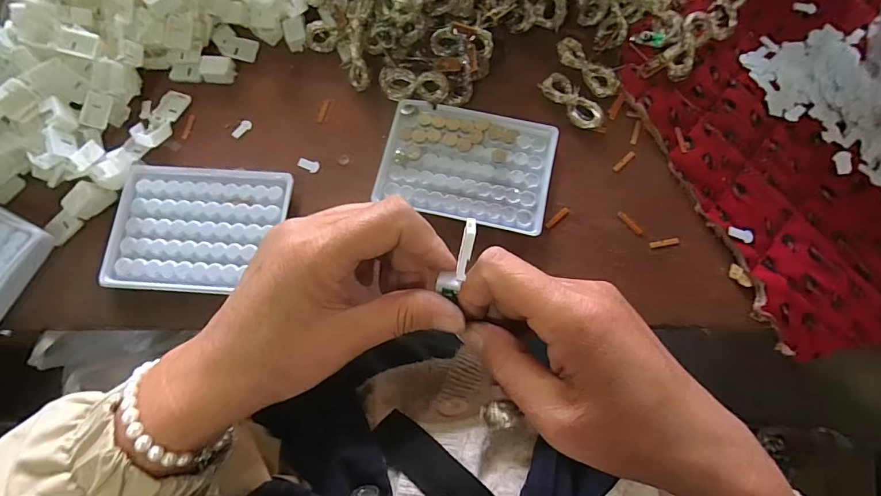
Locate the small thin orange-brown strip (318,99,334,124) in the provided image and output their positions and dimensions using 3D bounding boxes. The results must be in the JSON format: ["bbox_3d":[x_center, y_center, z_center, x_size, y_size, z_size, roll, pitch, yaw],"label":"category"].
[{"bbox_3d":[-0.096,-0.114,0.366,0.008,0.004,0.023,16,79,5],"label":"small thin orange-brown strip"}]

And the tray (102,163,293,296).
[{"bbox_3d":[-0.182,-0.014,0.339,0.126,0.017,0.096,5,78,2],"label":"tray"}]

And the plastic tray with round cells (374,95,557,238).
[{"bbox_3d":[0.021,-0.066,0.344,0.129,0.005,0.090,13,78,4],"label":"plastic tray with round cells"}]

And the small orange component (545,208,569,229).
[{"bbox_3d":[0.089,-0.023,0.333,0.023,0.004,0.005,-40,80,-7],"label":"small orange component"}]

